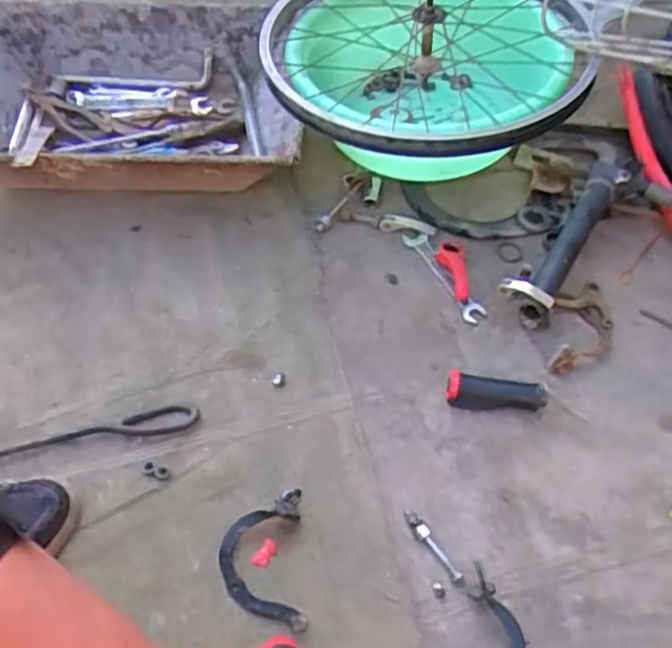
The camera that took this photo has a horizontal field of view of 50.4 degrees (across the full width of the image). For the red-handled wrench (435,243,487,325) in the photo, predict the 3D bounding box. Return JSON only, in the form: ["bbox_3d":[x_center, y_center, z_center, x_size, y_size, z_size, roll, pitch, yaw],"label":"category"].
[{"bbox_3d":[0.150,-0.049,0.857,0.034,0.021,0.109,-10,56,-6],"label":"red-handled wrench"}]

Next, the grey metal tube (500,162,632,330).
[{"bbox_3d":[0.276,-0.106,0.849,0.059,0.058,0.242,29,61,19],"label":"grey metal tube"}]

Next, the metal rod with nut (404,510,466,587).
[{"bbox_3d":[0.094,0.214,0.686,0.013,0.008,0.085,-29,60,-18],"label":"metal rod with nut"}]

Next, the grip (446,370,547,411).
[{"bbox_3d":[0.173,0.074,0.768,0.105,0.031,0.030,5,56,4],"label":"grip"}]

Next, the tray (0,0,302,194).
[{"bbox_3d":[-0.293,-0.293,0.980,0.498,0.118,0.307,3,56,3],"label":"tray"}]

